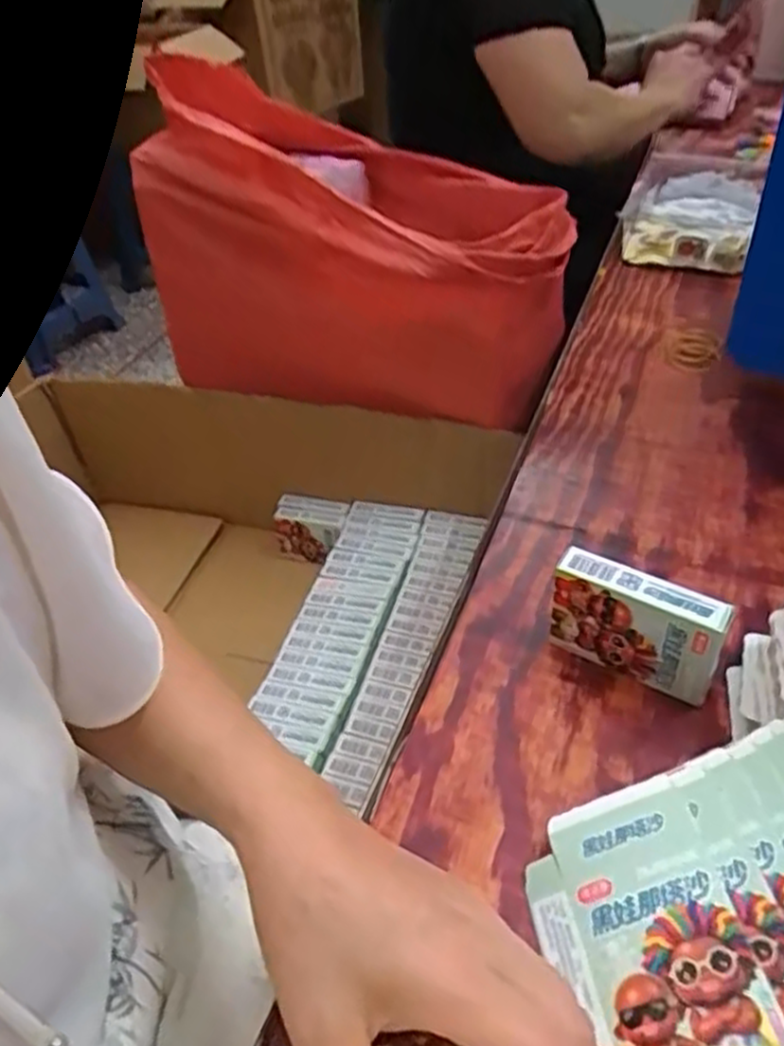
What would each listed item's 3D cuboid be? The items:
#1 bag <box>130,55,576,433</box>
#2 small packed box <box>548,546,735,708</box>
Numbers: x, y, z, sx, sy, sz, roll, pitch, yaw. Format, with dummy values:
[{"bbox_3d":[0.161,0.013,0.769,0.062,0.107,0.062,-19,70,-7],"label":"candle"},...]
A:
[{"bbox_3d":[-0.046,-0.299,0.850,0.468,0.290,0.209,17,46,23],"label":"bag"},{"bbox_3d":[0.135,0.059,0.429,0.091,0.070,0.019,23,48,28],"label":"small packed box"}]

